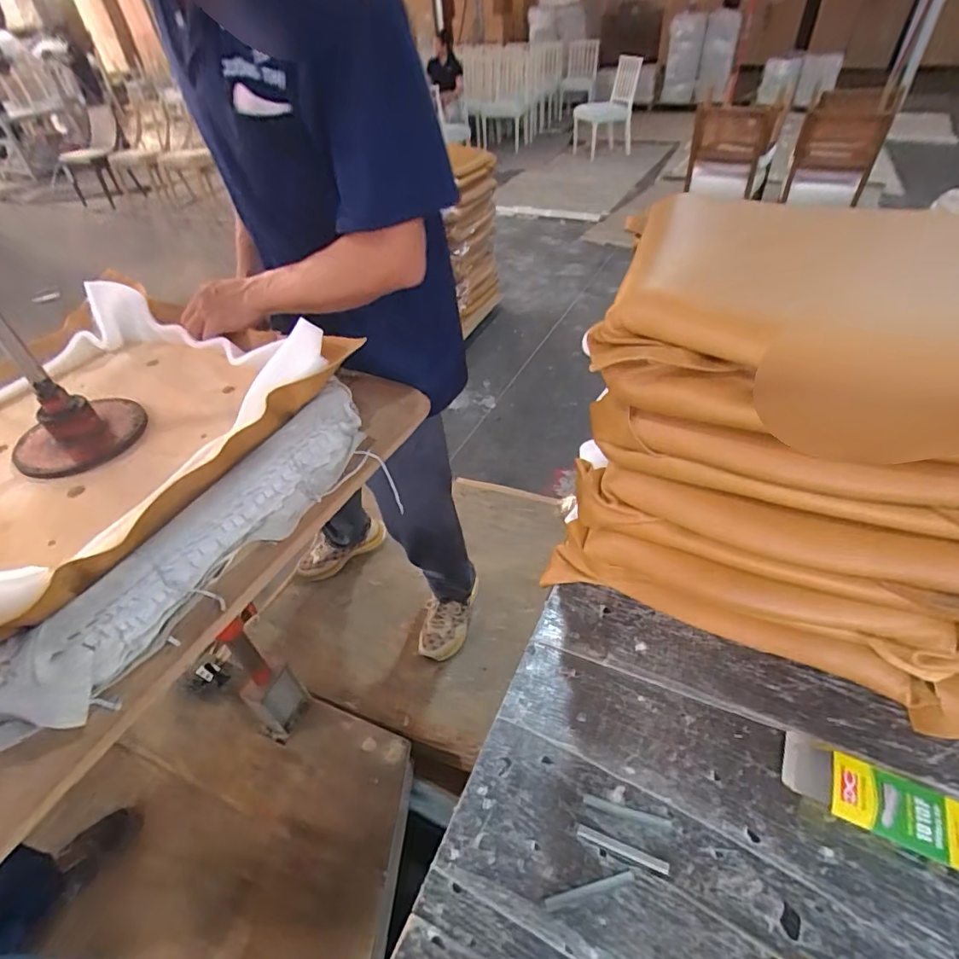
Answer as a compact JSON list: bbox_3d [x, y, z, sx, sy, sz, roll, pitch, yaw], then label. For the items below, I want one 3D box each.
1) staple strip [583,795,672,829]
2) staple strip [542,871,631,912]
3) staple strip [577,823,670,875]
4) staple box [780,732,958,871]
[{"bbox_3d":[0.173,0.392,0.607,0.100,0.004,0.010,9,44,16],"label":"staple strip"},{"bbox_3d":[0.121,0.453,0.568,0.100,0.004,0.012,-13,42,-8],"label":"staple strip"},{"bbox_3d":[0.164,0.425,0.592,0.103,0.004,0.014,13,45,20],"label":"staple strip"},{"bbox_3d":[0.453,0.366,0.587,0.187,0.035,0.084,20,48,26],"label":"staple box"}]

